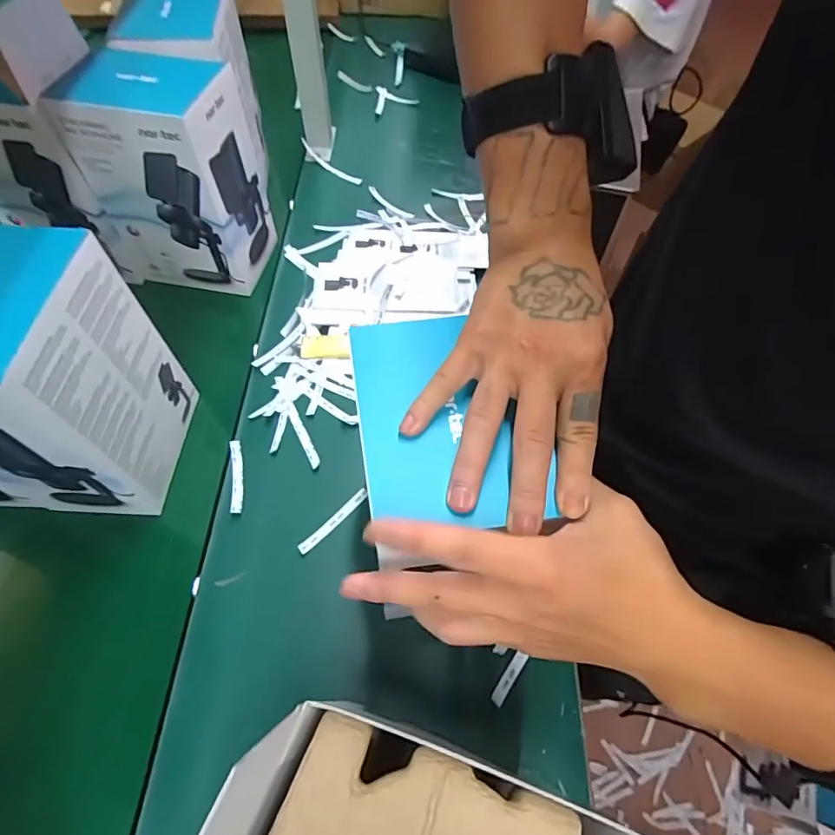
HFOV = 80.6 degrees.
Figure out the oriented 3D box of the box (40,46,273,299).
[{"bbox_3d":[-0.284,-0.277,0.606,0.152,0.253,0.125,9,62,3],"label":"box"}]

